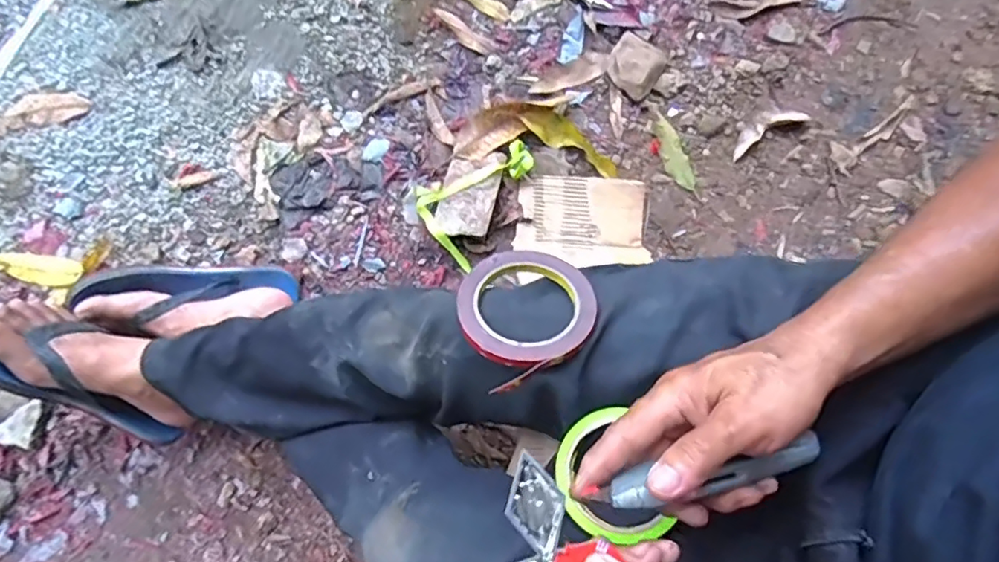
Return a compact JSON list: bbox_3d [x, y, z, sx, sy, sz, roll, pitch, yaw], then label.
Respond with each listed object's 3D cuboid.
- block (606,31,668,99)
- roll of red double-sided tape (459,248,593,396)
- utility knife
[{"bbox_3d":[0.190,-0.304,0.807,0.075,0.026,0.087,31,79,8],"label":"block"},{"bbox_3d":[0.021,0.021,0.442,0.104,0.010,0.107,1,54,-1],"label":"roll of red double-sided tape"},{"bbox_3d":[0.122,0.108,0.326,0.147,0.016,0.018,-6,76,-17],"label":"utility knife"}]

